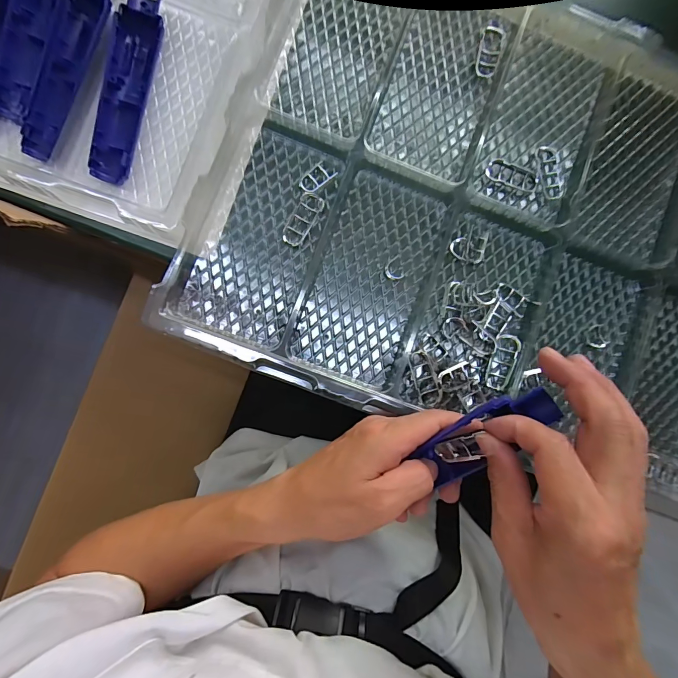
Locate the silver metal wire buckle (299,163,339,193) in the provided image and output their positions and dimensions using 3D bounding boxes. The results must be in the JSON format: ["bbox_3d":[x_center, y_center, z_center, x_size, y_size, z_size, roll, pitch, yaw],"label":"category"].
[{"bbox_3d":[-0.020,-0.150,0.344,0.035,0.004,0.020,-44,91,-6],"label":"silver metal wire buckle"}]

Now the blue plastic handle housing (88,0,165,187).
[{"bbox_3d":[-0.188,-0.222,0.326,0.037,0.017,0.167,13,85,-4],"label":"blue plastic handle housing"}]

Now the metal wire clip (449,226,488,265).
[{"bbox_3d":[0.125,-0.091,0.354,0.035,0.007,0.035,0,86,-5],"label":"metal wire clip"}]

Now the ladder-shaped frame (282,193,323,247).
[{"bbox_3d":[-0.033,-0.110,0.340,0.021,0.007,0.052,27,84,-3],"label":"ladder-shaped frame"}]

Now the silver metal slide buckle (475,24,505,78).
[{"bbox_3d":[0.148,-0.284,0.361,0.021,0.008,0.054,15,85,-4],"label":"silver metal slide buckle"}]

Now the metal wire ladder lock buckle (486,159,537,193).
[{"bbox_3d":[0.168,-0.158,0.356,0.051,0.004,0.021,17,85,-4],"label":"metal wire ladder lock buckle"}]

